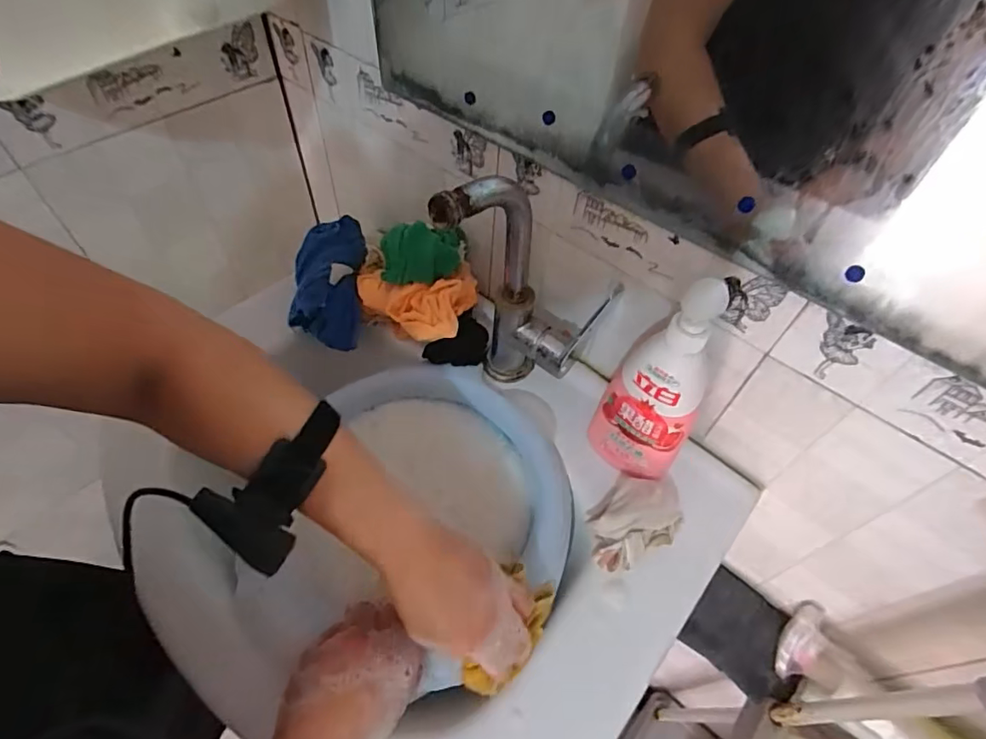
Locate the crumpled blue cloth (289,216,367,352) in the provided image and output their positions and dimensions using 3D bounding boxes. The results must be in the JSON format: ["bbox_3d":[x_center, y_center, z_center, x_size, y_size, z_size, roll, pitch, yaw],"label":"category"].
[{"bbox_3d":[-0.189,-0.105,0.602,0.072,0.035,0.156,0,73,-3],"label":"crumpled blue cloth"}]

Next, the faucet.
[{"bbox_3d":[0.034,-0.065,0.485,0.166,0.251,0.064,-1,53,-4],"label":"faucet"}]

